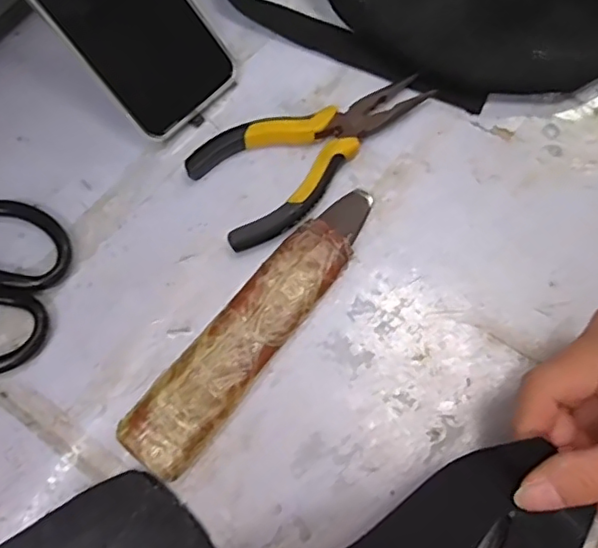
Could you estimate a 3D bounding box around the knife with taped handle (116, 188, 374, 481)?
[{"bbox_3d":[-0.021,0.027,0.321,0.039,0.023,0.186,39,75,10],"label":"knife with taped handle"}]

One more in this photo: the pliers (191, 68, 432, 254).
[{"bbox_3d":[0.013,-0.077,0.352,0.151,0.021,0.067,-30,76,-11],"label":"pliers"}]

